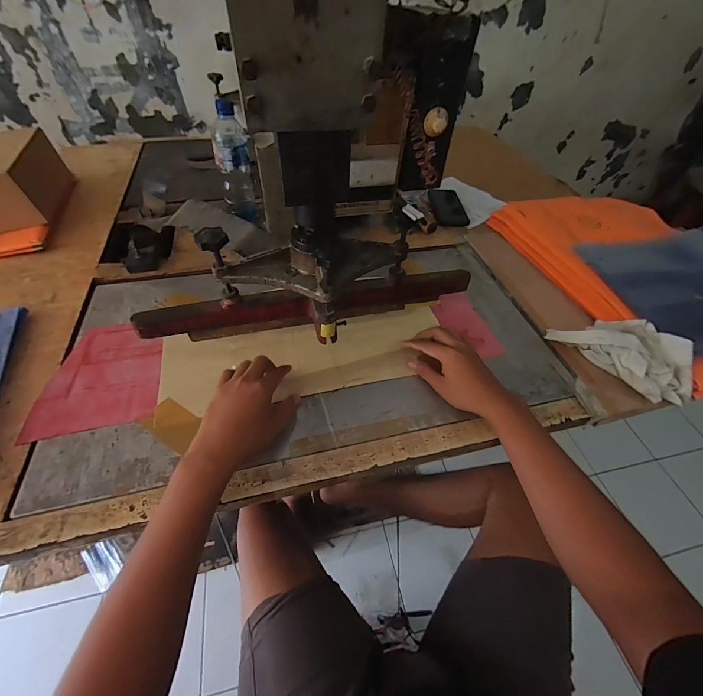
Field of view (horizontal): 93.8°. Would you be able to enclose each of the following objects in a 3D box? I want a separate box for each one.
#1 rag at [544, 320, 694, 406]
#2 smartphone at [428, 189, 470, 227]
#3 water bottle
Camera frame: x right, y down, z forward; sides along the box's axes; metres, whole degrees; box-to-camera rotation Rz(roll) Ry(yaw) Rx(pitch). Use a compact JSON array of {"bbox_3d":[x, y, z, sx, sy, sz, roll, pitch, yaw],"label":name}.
[{"bbox_3d":[0.434,-0.001,0.515,0.111,0.053,0.193,-30,58,-25],"label":"rag"},{"bbox_3d":[0.242,-0.354,0.823,0.078,0.017,0.144,0,50,-3],"label":"smartphone"},{"bbox_3d":[-0.242,-0.366,0.690,0.065,0.213,0.065,-11,52,-12],"label":"water bottle"}]

